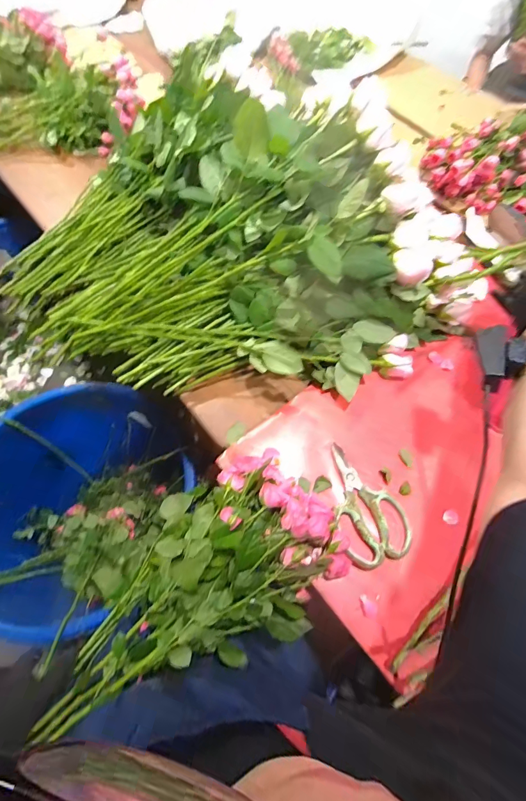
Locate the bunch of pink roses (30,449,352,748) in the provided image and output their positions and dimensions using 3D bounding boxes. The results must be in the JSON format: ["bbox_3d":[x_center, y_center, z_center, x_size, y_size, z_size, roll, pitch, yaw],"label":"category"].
[{"bbox_3d":[-0.091,0.217,0.454,0.385,0.123,0.207,-20,63,-9],"label":"bunch of pink roses"}]

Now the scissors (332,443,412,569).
[{"bbox_3d":[0.132,0.133,0.481,0.085,0.022,0.154,-12,64,-5],"label":"scissors"}]

